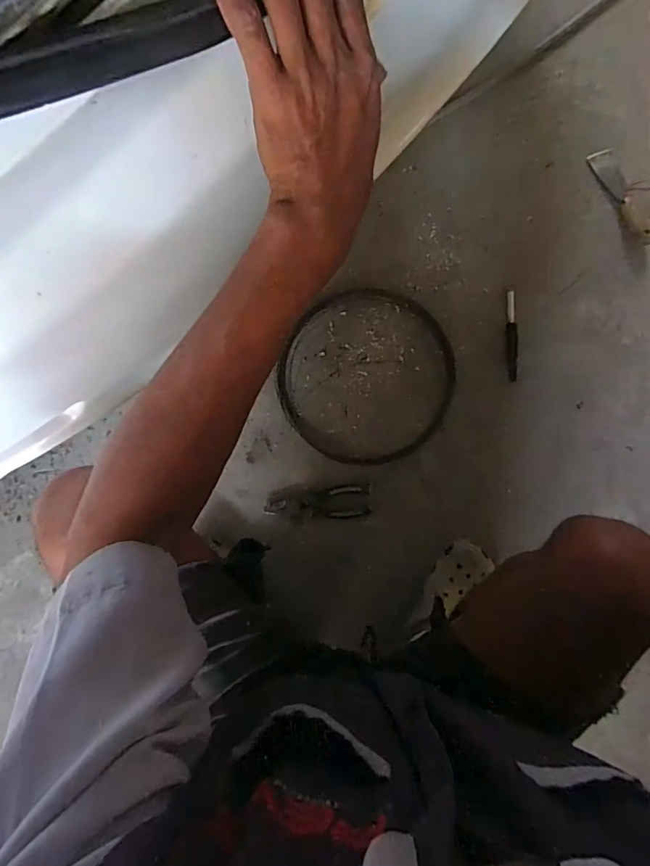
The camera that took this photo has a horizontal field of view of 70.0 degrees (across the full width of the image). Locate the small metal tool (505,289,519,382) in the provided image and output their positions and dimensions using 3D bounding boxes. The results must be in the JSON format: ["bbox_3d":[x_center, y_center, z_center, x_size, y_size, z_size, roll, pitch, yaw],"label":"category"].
[{"bbox_3d":[0.312,-0.162,0.773,0.020,0.014,0.146,-2,85,1],"label":"small metal tool"}]

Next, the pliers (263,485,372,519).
[{"bbox_3d":[-0.012,0.114,0.755,0.170,0.010,0.052,-3,85,1],"label":"pliers"}]

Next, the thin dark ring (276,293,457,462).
[{"bbox_3d":[0.074,-0.096,0.772,0.281,0.013,0.294,0,85,1],"label":"thin dark ring"}]

